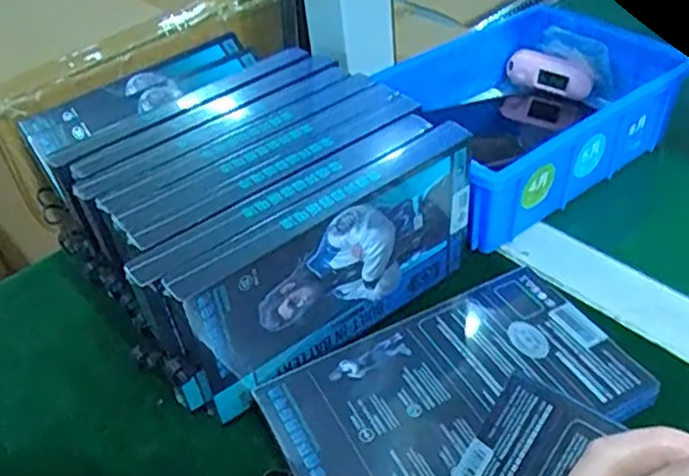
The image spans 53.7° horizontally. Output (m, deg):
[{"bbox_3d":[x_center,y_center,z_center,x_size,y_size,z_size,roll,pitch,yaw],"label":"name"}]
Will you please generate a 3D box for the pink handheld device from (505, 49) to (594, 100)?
[{"bbox_3d":[0.152,-0.122,0.506,0.063,0.025,0.012,21,47,28],"label":"pink handheld device"}]

